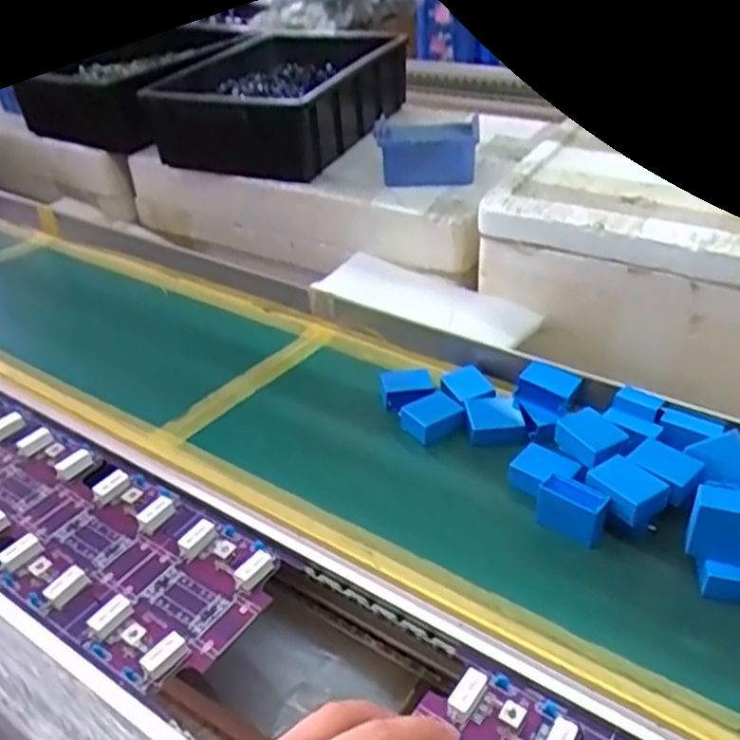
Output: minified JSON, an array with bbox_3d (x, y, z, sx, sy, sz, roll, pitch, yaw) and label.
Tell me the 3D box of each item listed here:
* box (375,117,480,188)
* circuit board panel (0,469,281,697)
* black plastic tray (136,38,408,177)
[{"bbox_3d":[0.057,-0.215,0.717,0.095,0.045,0.068,6,36,7],"label":"box"},{"bbox_3d":[-0.141,0.113,0.432,0.166,0.013,0.104,19,45,30],"label":"circuit board panel"},{"bbox_3d":[-0.093,-0.288,0.795,0.170,0.105,0.287,16,39,20],"label":"black plastic tray"}]

